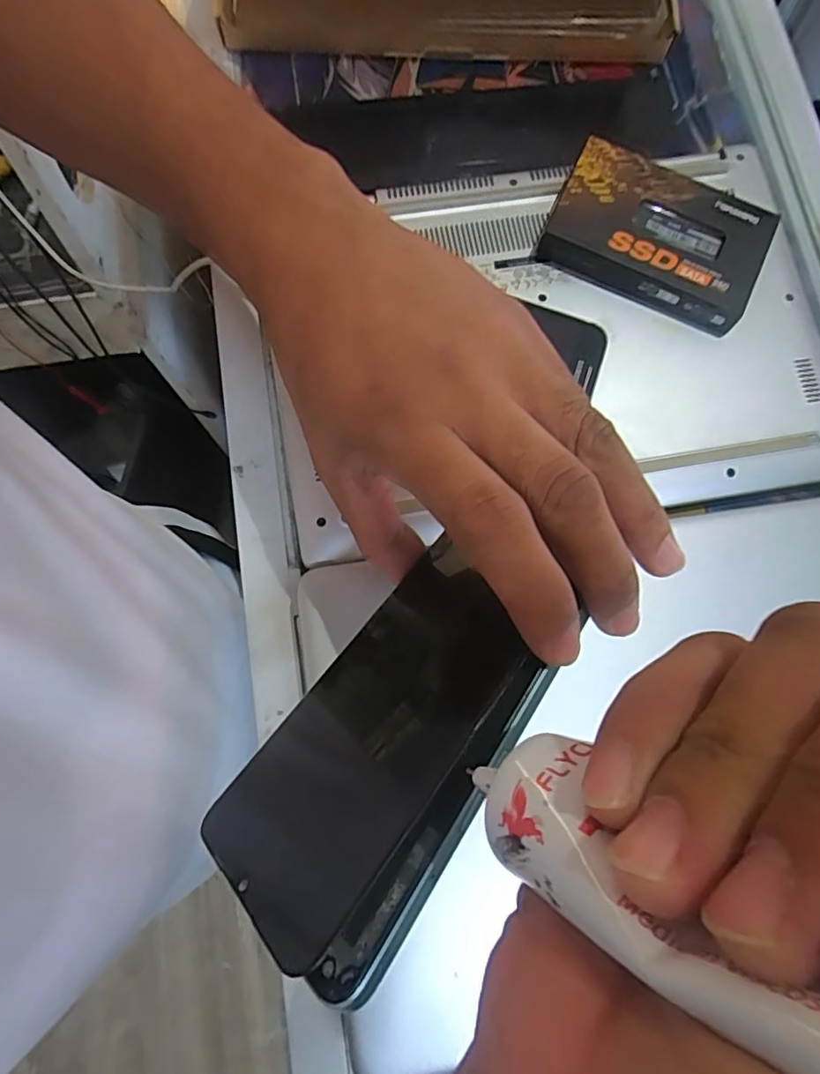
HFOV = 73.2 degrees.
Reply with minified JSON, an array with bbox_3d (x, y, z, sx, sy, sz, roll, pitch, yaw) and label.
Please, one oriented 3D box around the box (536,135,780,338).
[{"bbox_3d":[0.135,-0.165,0.304,0.112,0.024,0.065,26,79,4],"label":"box"}]

